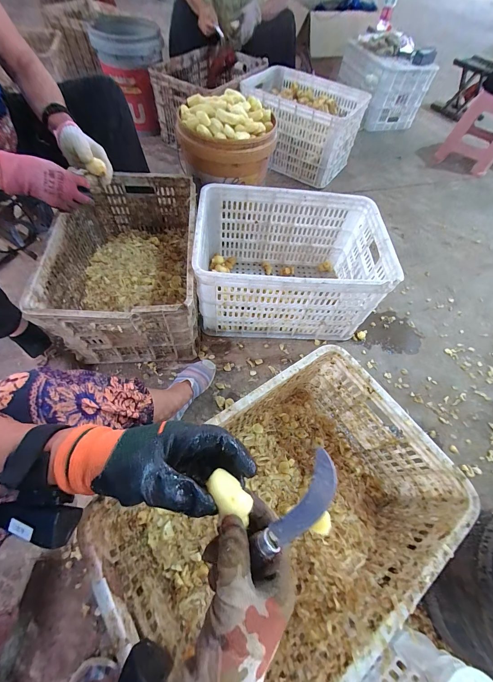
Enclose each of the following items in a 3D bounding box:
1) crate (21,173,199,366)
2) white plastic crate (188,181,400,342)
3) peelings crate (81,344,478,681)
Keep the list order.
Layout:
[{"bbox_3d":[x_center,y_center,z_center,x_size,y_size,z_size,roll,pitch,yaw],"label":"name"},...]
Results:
[{"bbox_3d":[-0.324,-0.214,0.785,0.344,0.259,0.521,-2,60,-9],"label":"crate"},{"bbox_3d":[0.124,-0.225,0.842,0.512,0.310,0.359,2,60,-2],"label":"white plastic crate"},{"bbox_3d":[0.080,0.296,0.513,0.464,0.259,0.356,-29,68,-22],"label":"peelings crate"}]

